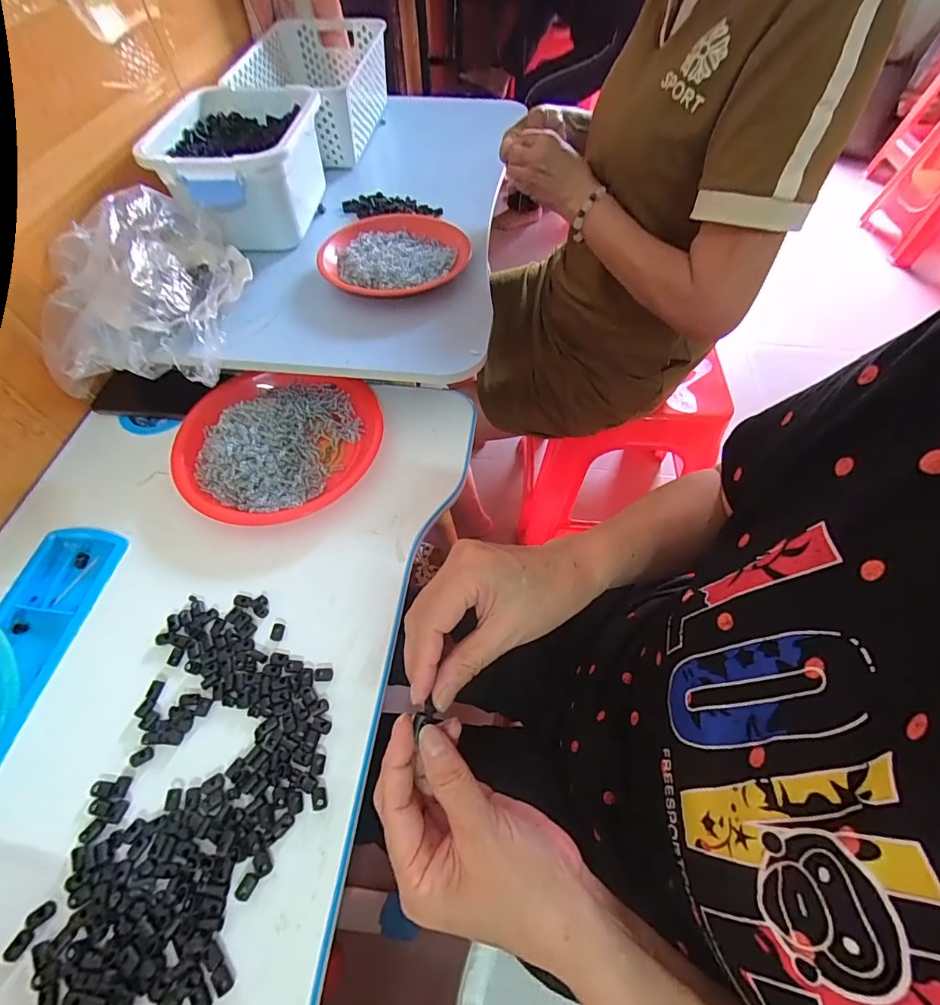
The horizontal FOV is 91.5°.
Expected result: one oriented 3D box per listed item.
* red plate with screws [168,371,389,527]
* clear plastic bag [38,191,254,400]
[{"bbox_3d":[-0.213,-0.067,0.500,0.213,0.031,0.188,0,59,1],"label":"red plate with screws"},{"bbox_3d":[-0.366,-0.261,0.513,0.188,0.104,0.247,2,59,1],"label":"clear plastic bag"}]

